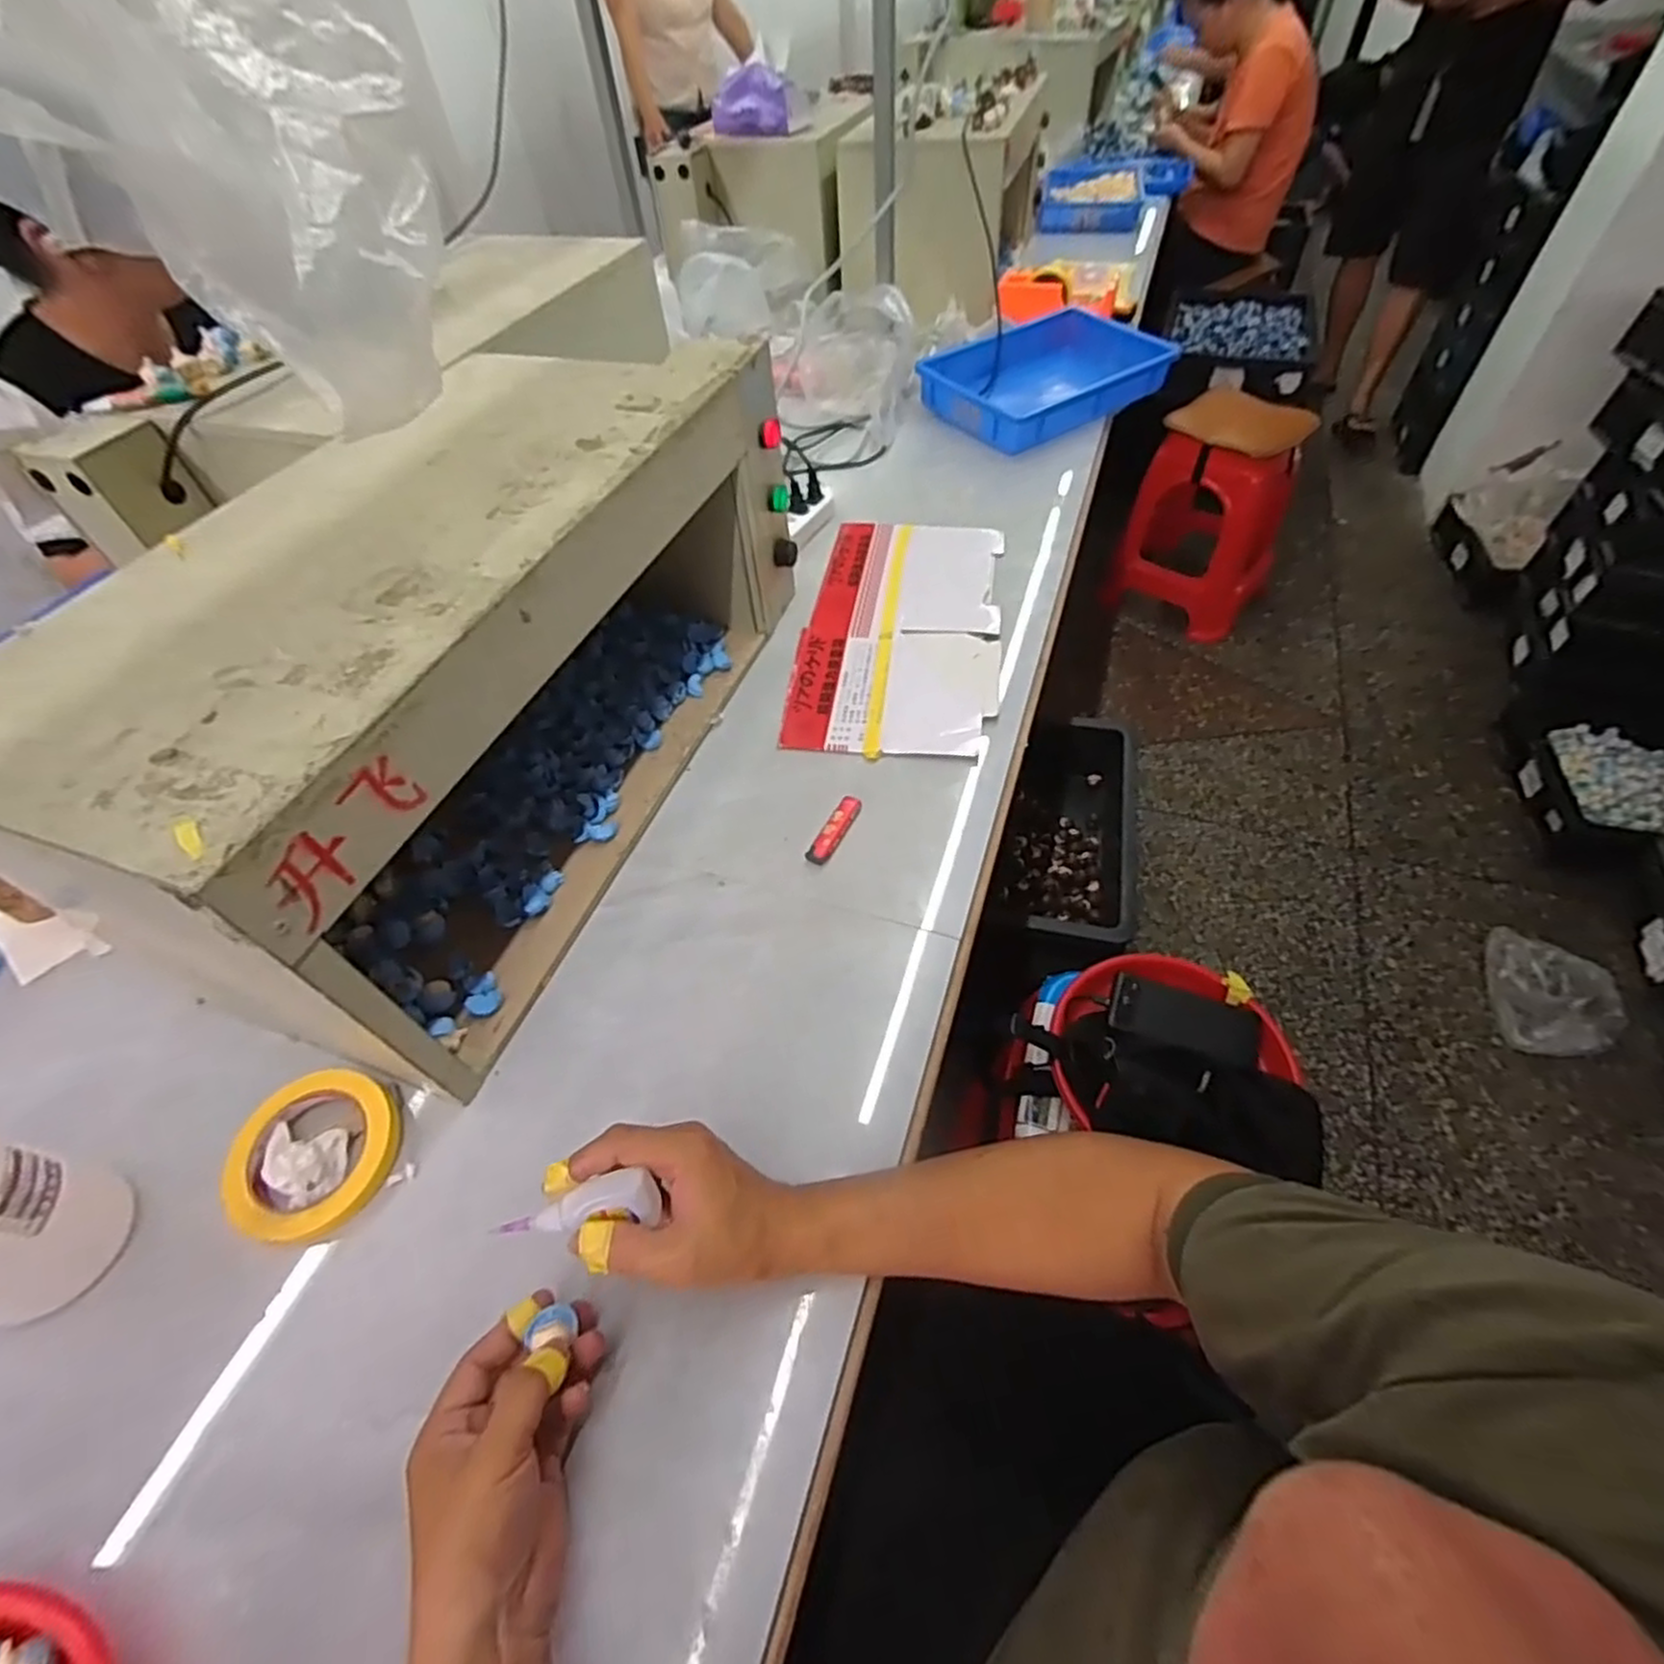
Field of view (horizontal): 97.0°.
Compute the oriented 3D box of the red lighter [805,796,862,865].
[{"bbox_3d":[0.004,-0.003,0.686,0.019,0.014,0.081,22,56,20],"label":"red lighter"}]

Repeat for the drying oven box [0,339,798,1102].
[{"bbox_3d":[-0.299,-0.159,0.653,0.286,0.281,0.637,14,54,15],"label":"drying oven box"}]

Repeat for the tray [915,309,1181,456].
[{"bbox_3d":[0.354,-0.740,1.195,0.383,0.068,0.250,-30,56,-18],"label":"tray"}]

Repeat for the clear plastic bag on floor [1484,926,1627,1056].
[{"bbox_3d":[1.224,0.272,1.248,0.163,0.055,0.219,13,54,14],"label":"clear plastic bag on floor"}]

